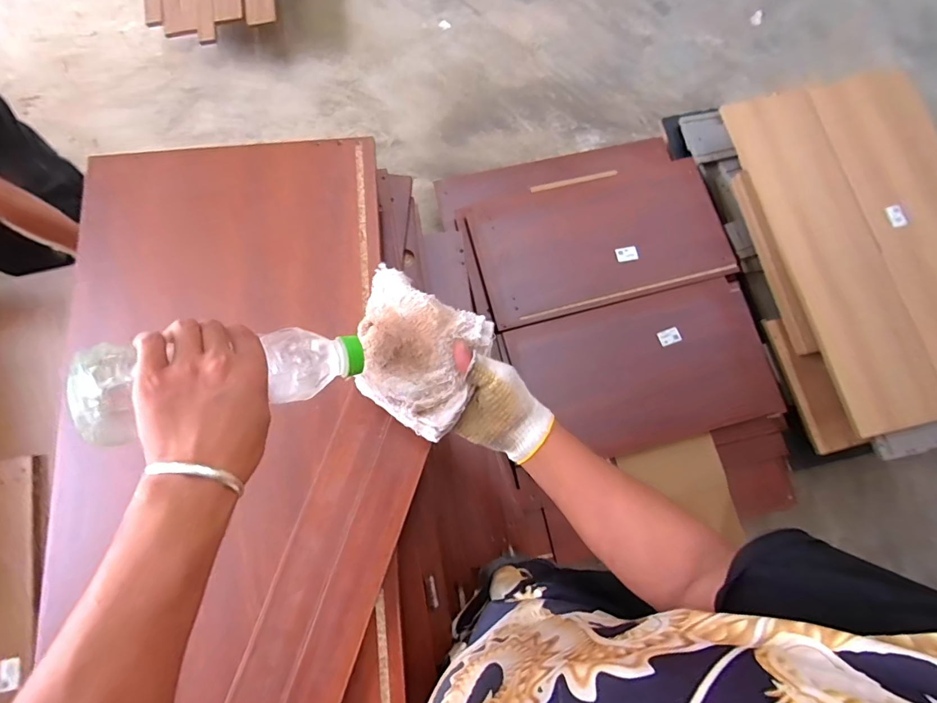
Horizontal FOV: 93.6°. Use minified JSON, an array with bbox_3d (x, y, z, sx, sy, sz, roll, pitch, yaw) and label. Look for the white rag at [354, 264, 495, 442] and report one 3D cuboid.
[{"bbox_3d":[-0.062,0.006,0.471,0.156,0.046,0.153,32,116,15],"label":"white rag"}]

